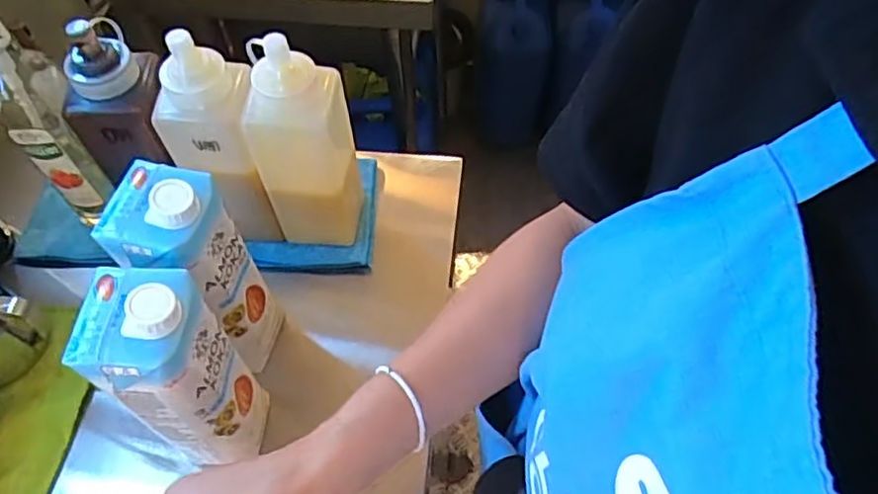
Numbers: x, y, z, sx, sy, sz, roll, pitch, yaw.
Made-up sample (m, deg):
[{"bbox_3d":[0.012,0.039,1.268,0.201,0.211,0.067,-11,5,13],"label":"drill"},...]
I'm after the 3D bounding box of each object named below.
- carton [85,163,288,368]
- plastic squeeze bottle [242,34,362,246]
[{"bbox_3d":[-0.194,0.028,0.520,0.075,0.217,0.081,8,58,7],"label":"carton"},{"bbox_3d":[-0.125,-0.095,0.595,0.090,0.198,0.086,-9,58,-5],"label":"plastic squeeze bottle"}]

